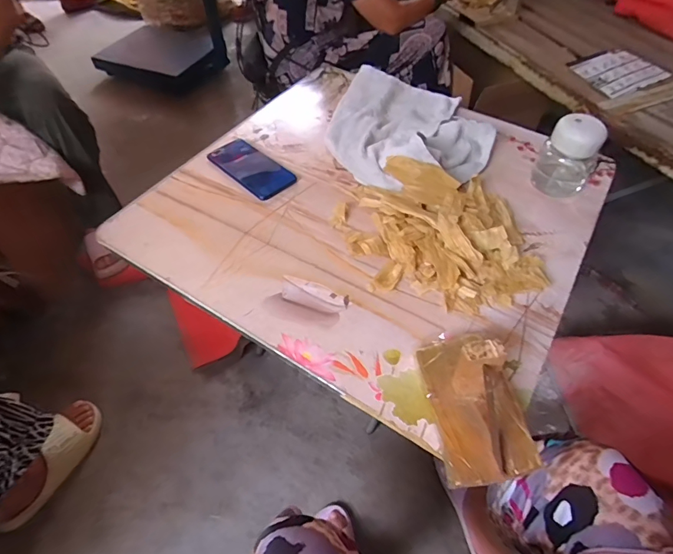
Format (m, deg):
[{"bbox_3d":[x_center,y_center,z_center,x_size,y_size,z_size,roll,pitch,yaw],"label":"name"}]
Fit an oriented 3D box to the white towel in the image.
[{"bbox_3d":[0.125,-0.277,0.724,0.271,0.065,0.339,2,54,2],"label":"white towel"}]

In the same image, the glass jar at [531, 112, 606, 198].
[{"bbox_3d":[0.347,-0.184,0.628,0.080,0.121,0.080,0,53,0],"label":"glass jar"}]

